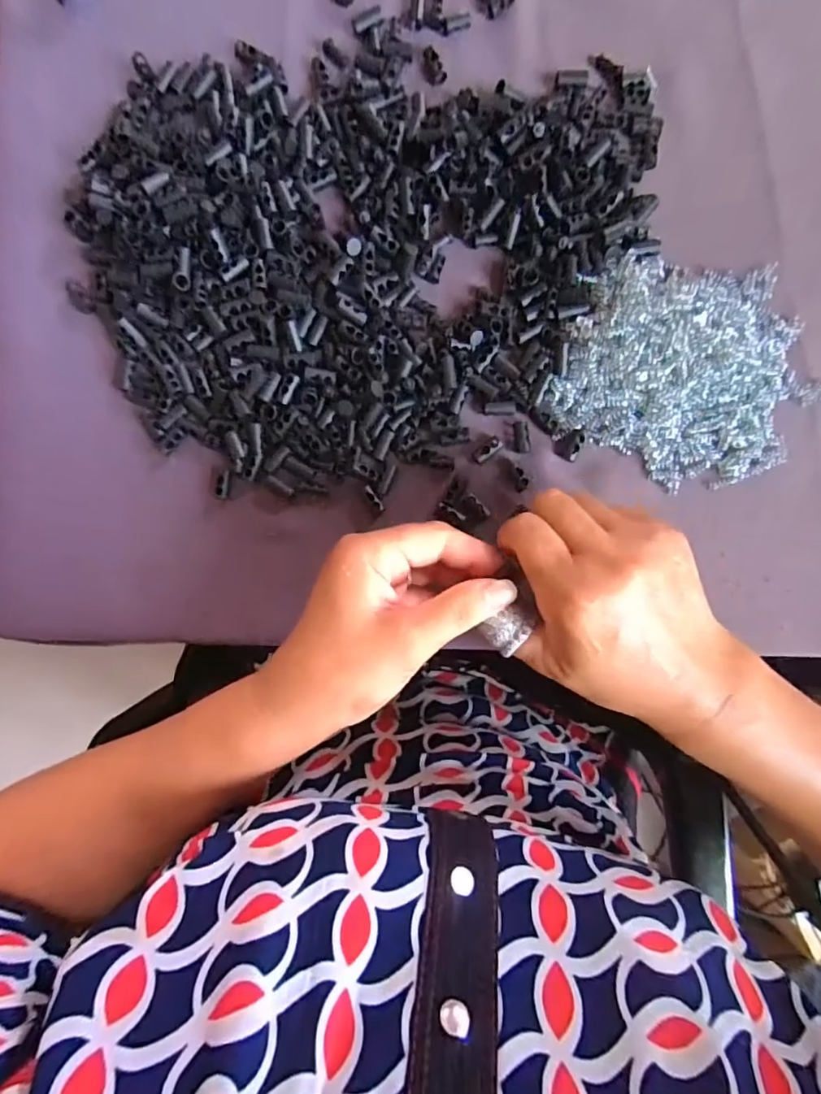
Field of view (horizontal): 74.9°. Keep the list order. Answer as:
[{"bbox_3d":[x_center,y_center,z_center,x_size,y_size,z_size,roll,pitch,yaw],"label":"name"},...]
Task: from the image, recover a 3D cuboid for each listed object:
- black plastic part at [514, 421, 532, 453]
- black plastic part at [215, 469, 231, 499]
[{"bbox_3d":[0.067,-0.065,0.318,0.010,0.005,0.018,-6,87,3],"label":"black plastic part"},{"bbox_3d":[-0.114,-0.037,0.324,0.009,0.006,0.018,18,106,4],"label":"black plastic part"}]

